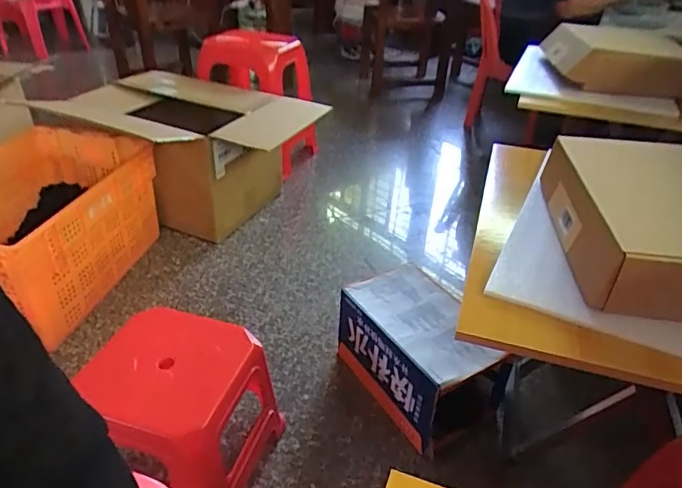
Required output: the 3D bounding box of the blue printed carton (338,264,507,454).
[{"bbox_3d":[0.162,0.233,1.129,0.217,0.203,0.344,-16,38,-24],"label":"blue printed carton"}]

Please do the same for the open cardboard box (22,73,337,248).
[{"bbox_3d":[-0.462,-0.271,1.667,0.701,0.424,0.468,21,39,26],"label":"open cardboard box"}]

